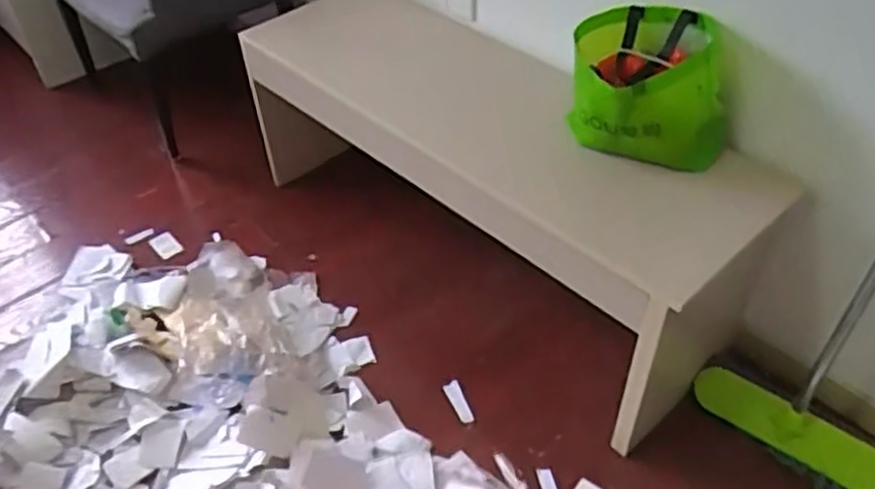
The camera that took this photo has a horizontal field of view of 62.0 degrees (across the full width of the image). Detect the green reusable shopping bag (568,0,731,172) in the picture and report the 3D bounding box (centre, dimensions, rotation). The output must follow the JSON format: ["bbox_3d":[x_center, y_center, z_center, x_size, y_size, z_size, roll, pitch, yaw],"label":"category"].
[{"bbox_3d":[0.386,-0.281,1.328,0.274,0.219,0.232,4,45,6],"label":"green reusable shopping bag"}]

